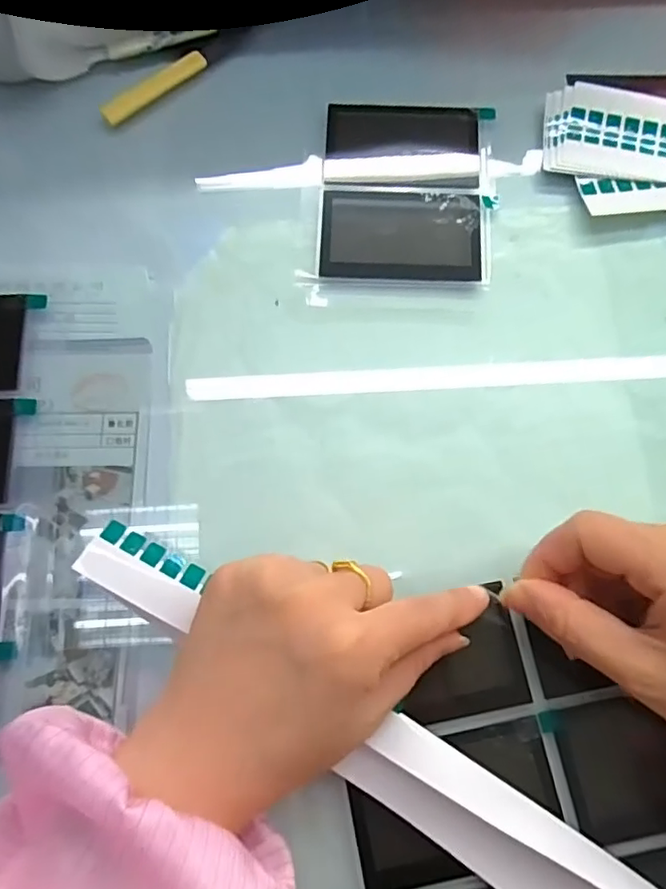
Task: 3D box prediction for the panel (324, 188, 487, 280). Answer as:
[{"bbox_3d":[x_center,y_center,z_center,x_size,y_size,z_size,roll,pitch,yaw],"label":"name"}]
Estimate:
[{"bbox_3d":[0.037,-0.114,0.303,0.085,0.004,0.053,3,76,1],"label":"panel"}]

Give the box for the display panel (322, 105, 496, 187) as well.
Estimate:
[{"bbox_3d":[0.041,-0.171,0.317,0.089,0.004,0.056,3,76,2],"label":"display panel"}]

